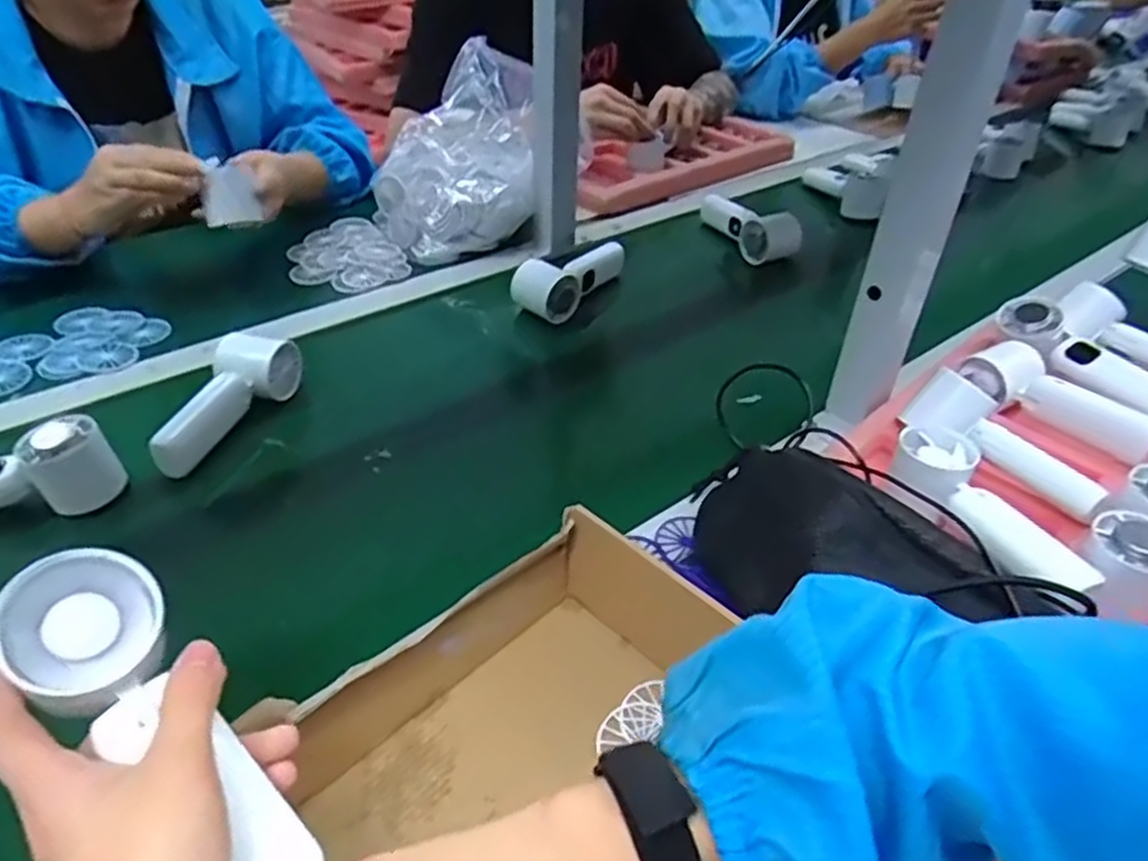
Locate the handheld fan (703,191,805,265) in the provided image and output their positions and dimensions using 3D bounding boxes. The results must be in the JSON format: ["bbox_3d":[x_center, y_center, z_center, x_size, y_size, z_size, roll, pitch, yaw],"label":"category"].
[{"bbox_3d":[0.219,-0.260,0.948,0.045,0.060,0.196,-11,41,-17],"label":"handheld fan"}]

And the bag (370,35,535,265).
[{"bbox_3d":[-0.149,-0.341,0.920,0.186,0.172,0.208,-7,40,-13],"label":"bag"}]

